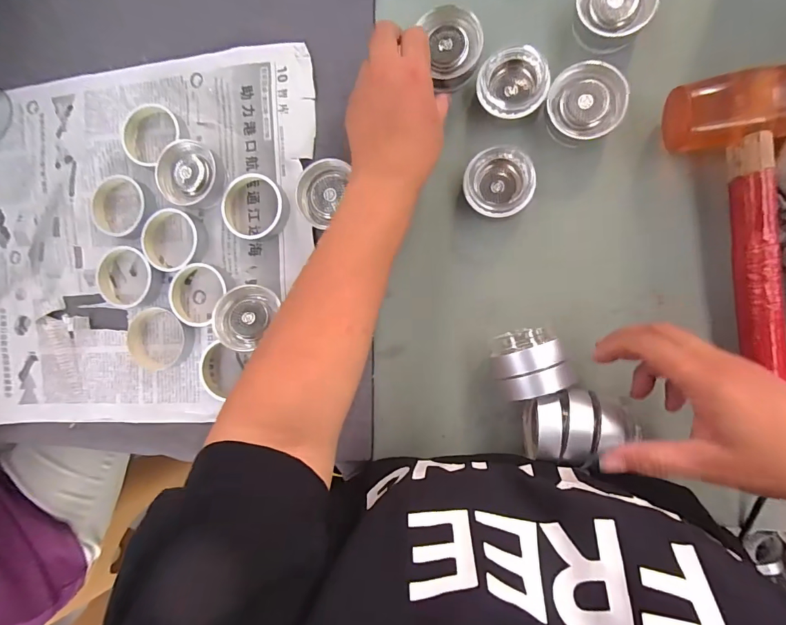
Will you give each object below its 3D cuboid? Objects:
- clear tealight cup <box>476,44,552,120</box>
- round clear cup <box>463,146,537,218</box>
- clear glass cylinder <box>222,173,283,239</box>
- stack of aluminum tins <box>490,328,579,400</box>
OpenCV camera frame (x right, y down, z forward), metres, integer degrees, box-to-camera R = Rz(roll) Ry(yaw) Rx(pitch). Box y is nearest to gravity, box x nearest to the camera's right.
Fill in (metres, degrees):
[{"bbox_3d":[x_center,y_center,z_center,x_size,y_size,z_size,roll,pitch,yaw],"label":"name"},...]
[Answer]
[{"bbox_3d":[0.111,-0.210,0.382,0.062,0.024,0.057,0,92,8],"label":"clear tealight cup"},{"bbox_3d":[0.100,-0.123,0.388,0.063,0.019,0.063,-4,92,8],"label":"round clear cup"},{"bbox_3d":[-0.143,-0.107,0.417,0.065,0.019,0.064,17,94,7],"label":"clear glass cylinder"},{"bbox_3d":[0.119,0.042,0.368,0.058,0.050,0.055,-17,87,9],"label":"stack of aluminum tins"}]

